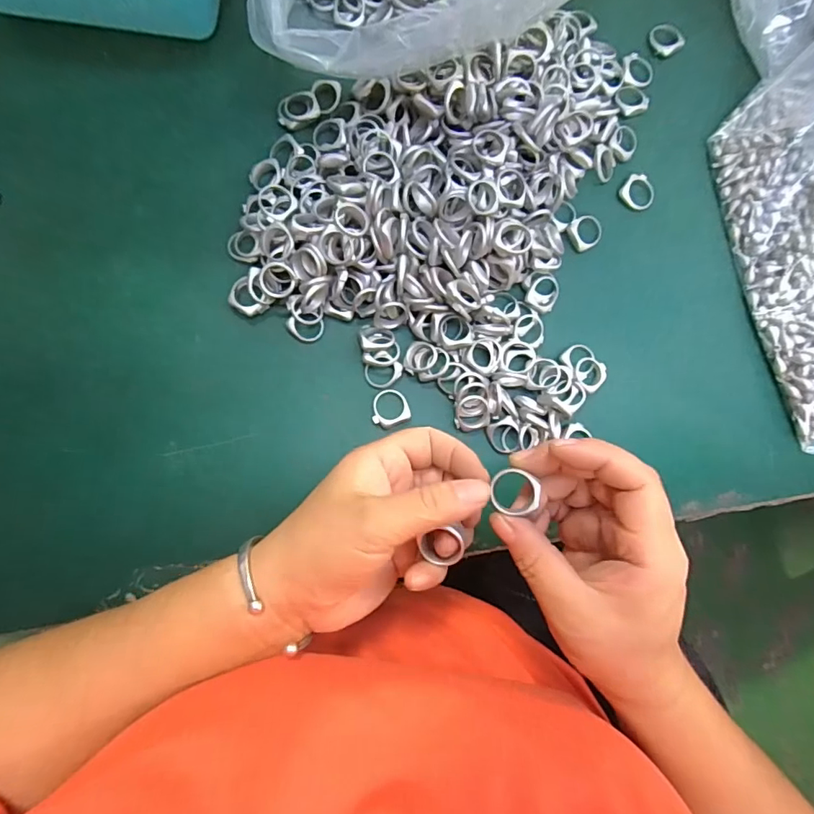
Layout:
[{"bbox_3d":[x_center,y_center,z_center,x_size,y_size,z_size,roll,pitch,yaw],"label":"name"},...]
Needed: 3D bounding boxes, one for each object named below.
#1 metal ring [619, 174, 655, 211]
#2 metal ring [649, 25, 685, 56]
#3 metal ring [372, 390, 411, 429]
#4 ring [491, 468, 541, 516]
[{"bbox_3d":[0.159,-0.147,0.334,0.023,0.005,0.024,0,85,-4],"label":"metal ring"},{"bbox_3d":[0.184,-0.263,0.350,0.023,0.004,0.024,0,85,-4],"label":"metal ring"},{"bbox_3d":[-0.011,0.001,0.304,0.023,0.004,0.023,0,85,-4],"label":"metal ring"},{"bbox_3d":[0.052,0.040,0.234,0.021,0.009,0.022,0,85,-4],"label":"ring"}]

